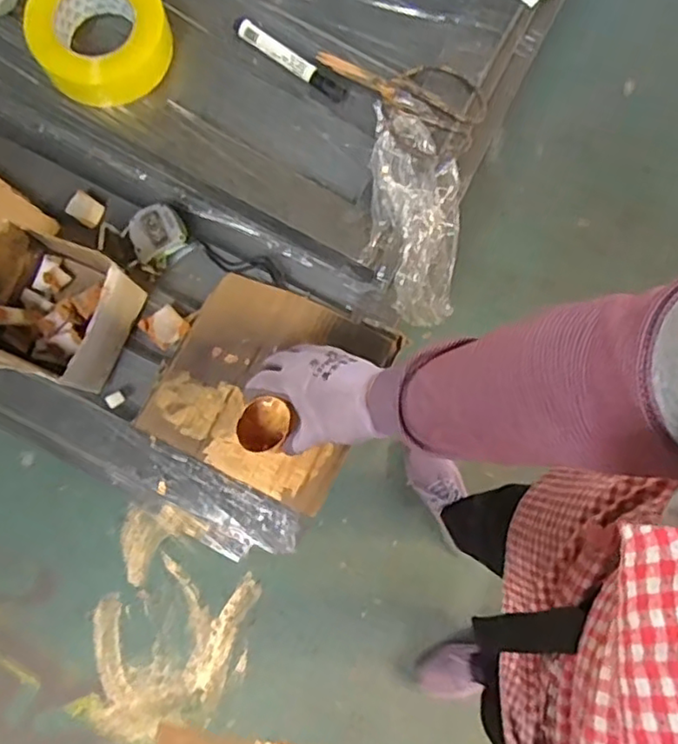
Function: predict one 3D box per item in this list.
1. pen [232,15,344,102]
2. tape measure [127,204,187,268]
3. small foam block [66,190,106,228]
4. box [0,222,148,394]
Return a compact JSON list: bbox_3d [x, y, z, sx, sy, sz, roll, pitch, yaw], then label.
[{"bbox_3d":[-0.052,-0.321,0.640,0.133,0.020,0.018,35,83,2],"label":"pen"},{"bbox_3d":[-0.207,-0.155,0.716,0.062,0.037,0.053,-32,85,-6],"label":"tape measure"},{"bbox_3d":[-0.292,-0.188,0.724,0.038,0.013,0.031,33,83,2],"label":"small foam block"},{"bbox_3d":[-0.300,-0.070,0.651,0.146,0.099,0.131,25,82,1],"label":"box"}]

